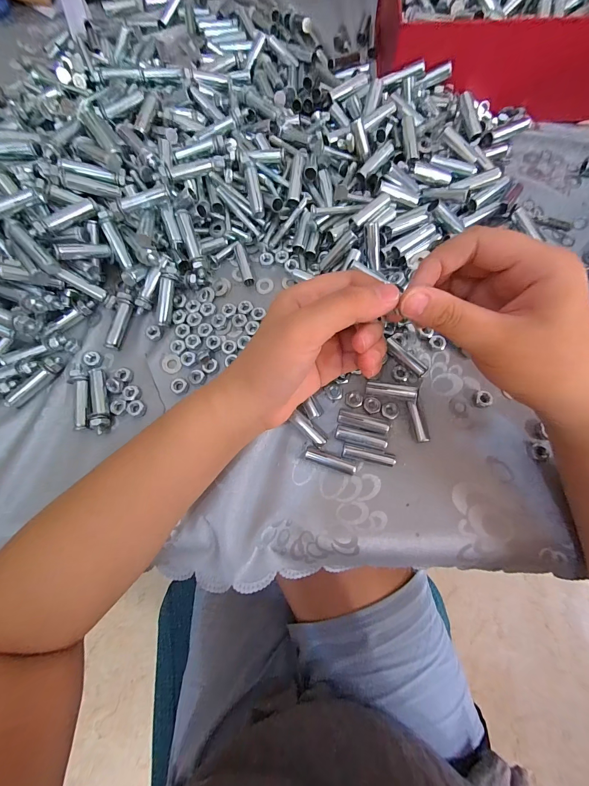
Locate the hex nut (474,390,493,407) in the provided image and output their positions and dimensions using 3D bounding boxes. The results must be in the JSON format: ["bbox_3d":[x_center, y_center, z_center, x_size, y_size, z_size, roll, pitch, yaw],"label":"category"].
[{"bbox_3d":[0.151,0.005,0.247,0.014,0.004,0.012,5,75,3],"label":"hex nut"}]

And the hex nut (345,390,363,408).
[{"bbox_3d":[0.048,0.005,0.249,0.013,0.005,0.013,5,75,3],"label":"hex nut"}]

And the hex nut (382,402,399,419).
[{"bbox_3d":[0.077,0.013,0.245,0.013,0.006,0.013,41,80,12],"label":"hex nut"}]

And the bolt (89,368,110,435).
[{"bbox_3d":[-0.160,0.005,0.252,0.012,0.009,0.056,-15,75,-2],"label":"bolt"}]

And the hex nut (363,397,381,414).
[{"bbox_3d":[0.062,0.009,0.245,0.013,0.004,0.012,43,81,12],"label":"hex nut"}]

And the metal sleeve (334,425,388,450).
[{"bbox_3d":[0.052,0.035,0.240,0.039,0.008,0.011,13,76,6],"label":"metal sleeve"}]

